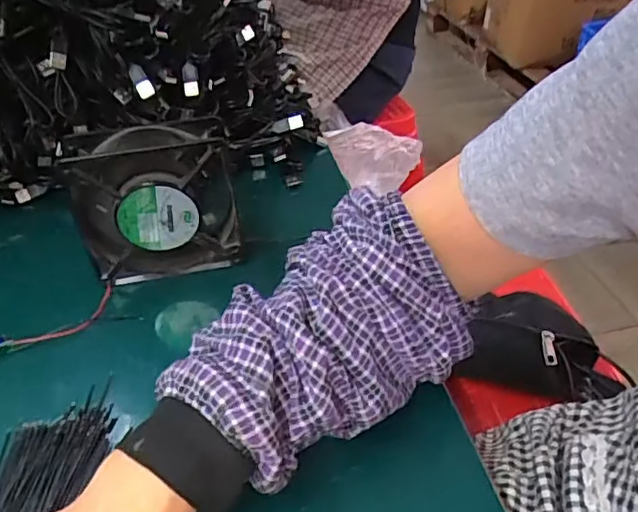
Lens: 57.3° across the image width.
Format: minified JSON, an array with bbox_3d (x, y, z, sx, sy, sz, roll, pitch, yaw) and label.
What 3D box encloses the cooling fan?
[{"bbox_3d":[-0.127,-0.041,0.460,0.117,0.118,0.037,-8,40,-8],"label":"cooling fan"}]

